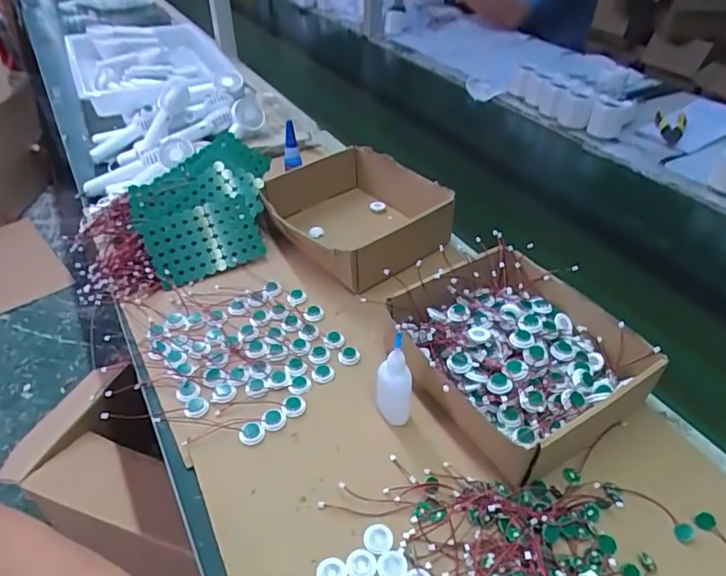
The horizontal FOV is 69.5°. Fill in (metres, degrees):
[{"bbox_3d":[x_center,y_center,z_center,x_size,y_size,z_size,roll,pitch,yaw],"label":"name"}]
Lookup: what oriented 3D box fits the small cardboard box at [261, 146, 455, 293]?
[{"bbox_3d":[-0.018,-0.104,0.715,0.191,0.075,0.225,-28,48,-29],"label":"small cardboard box"}]

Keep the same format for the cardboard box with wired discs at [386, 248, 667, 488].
[{"bbox_3d":[0.149,0.062,0.526,0.198,0.068,0.214,-24,46,-26],"label":"cardboard box with wired discs"}]

